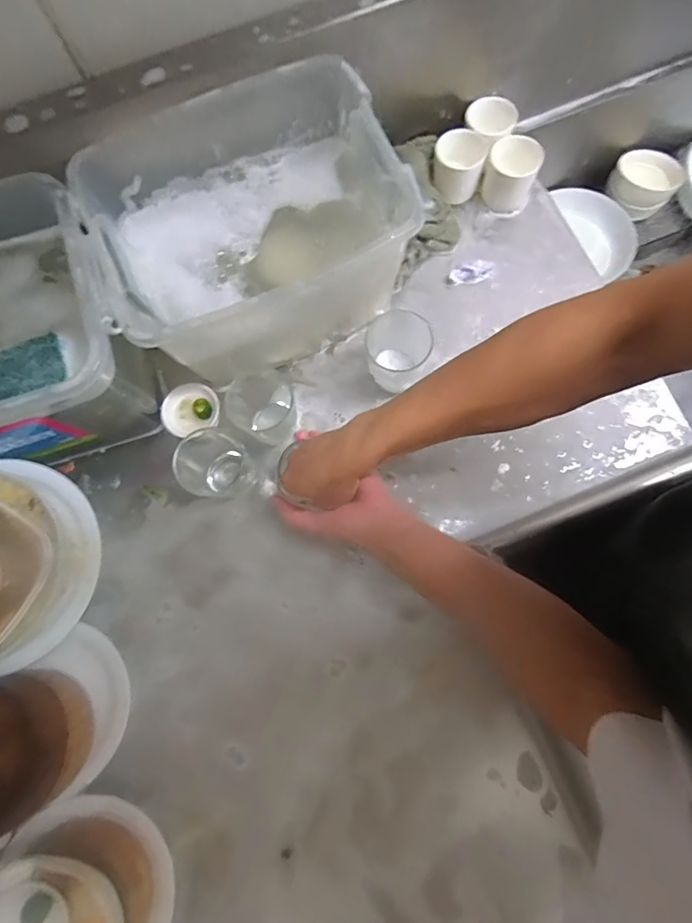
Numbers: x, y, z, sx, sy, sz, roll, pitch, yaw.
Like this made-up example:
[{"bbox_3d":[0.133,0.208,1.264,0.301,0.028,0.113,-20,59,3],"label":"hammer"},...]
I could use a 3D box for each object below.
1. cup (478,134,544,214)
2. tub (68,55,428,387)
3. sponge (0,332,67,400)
[{"bbox_3d":[0.222,-0.389,0.616,0.070,0.075,0.060,17,77,8],"label":"cup"},{"bbox_3d":[-0.104,-0.260,0.531,0.325,0.155,0.256,-22,75,-2],"label":"tub"},{"bbox_3d":[-0.339,-0.094,0.470,0.098,0.020,0.062,-14,75,0],"label":"sponge"}]

